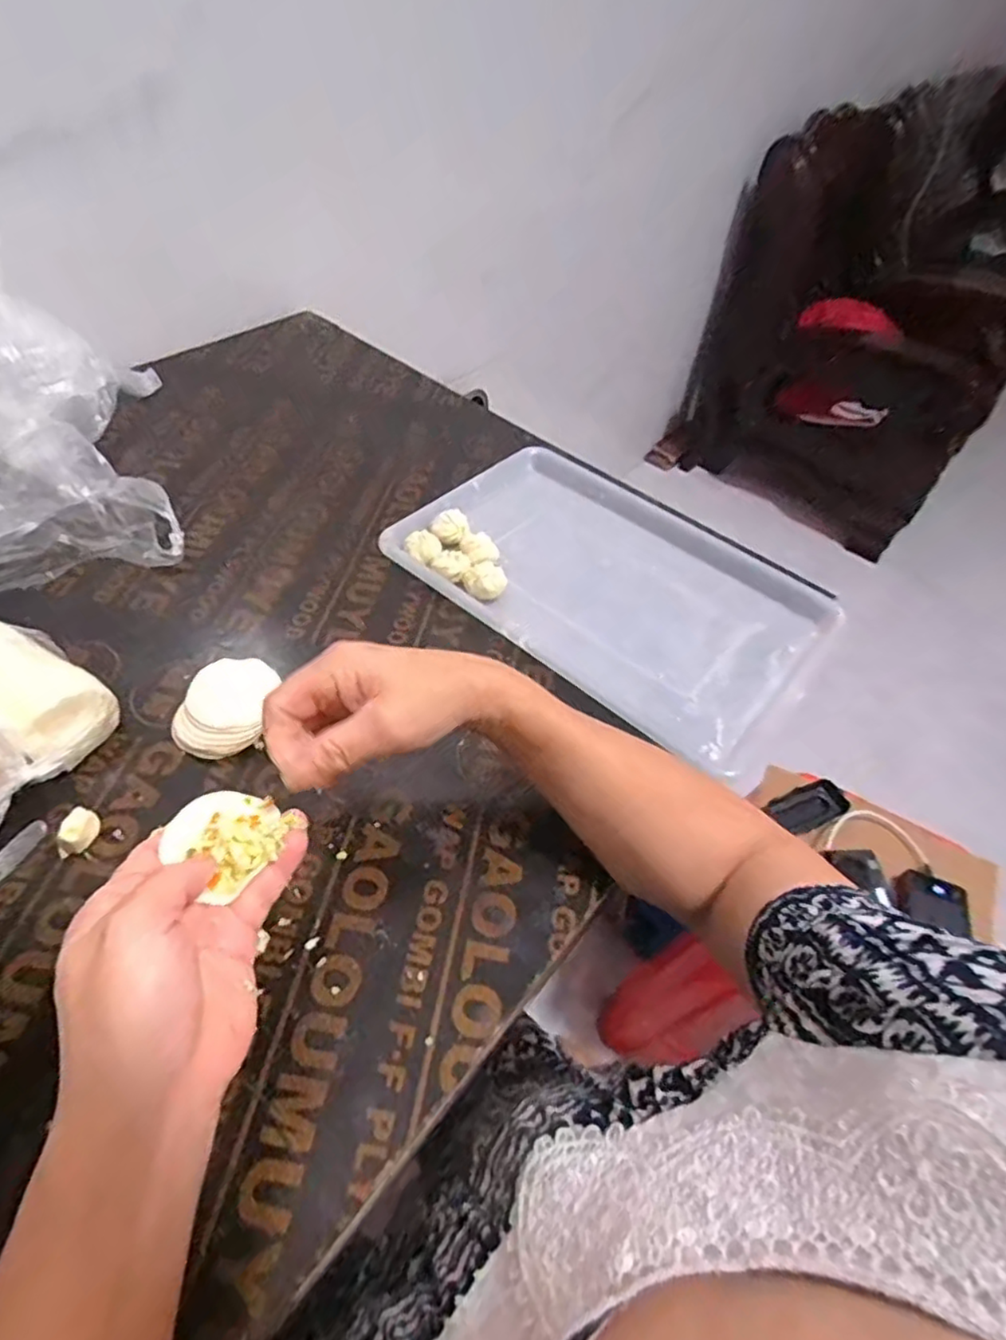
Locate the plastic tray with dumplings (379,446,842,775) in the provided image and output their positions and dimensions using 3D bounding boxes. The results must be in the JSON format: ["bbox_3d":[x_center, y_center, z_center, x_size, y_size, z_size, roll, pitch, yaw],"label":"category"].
[{"bbox_3d":[0.095,-0.084,0.593,0.369,0.026,0.241,36,57,21],"label":"plastic tray with dumplings"}]

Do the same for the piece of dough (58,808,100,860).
[{"bbox_3d":[-0.264,0.102,0.395,0.016,0.020,0.027,22,53,12],"label":"piece of dough"}]

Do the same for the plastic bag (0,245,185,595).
[{"bbox_3d":[-0.431,-0.232,0.556,0.220,0.172,0.302,-15,54,-17],"label":"plastic bag"}]

